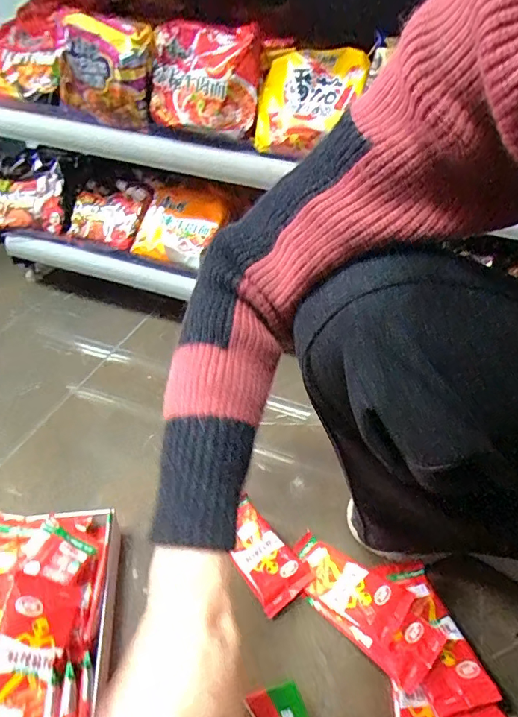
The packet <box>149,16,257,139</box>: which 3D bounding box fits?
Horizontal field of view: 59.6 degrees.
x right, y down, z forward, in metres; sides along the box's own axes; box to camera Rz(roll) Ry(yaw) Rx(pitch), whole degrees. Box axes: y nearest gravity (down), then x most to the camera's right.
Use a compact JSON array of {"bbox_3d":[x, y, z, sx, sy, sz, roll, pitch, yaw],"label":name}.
[{"bbox_3d":[-0.072,-0.374,0.603,0.139,0.124,0.040,16,25,12],"label":"packet"}]

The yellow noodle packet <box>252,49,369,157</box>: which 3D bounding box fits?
[{"bbox_3d":[0.063,-0.329,0.581,0.128,0.108,0.066,4,41,-2],"label":"yellow noodle packet"}]

